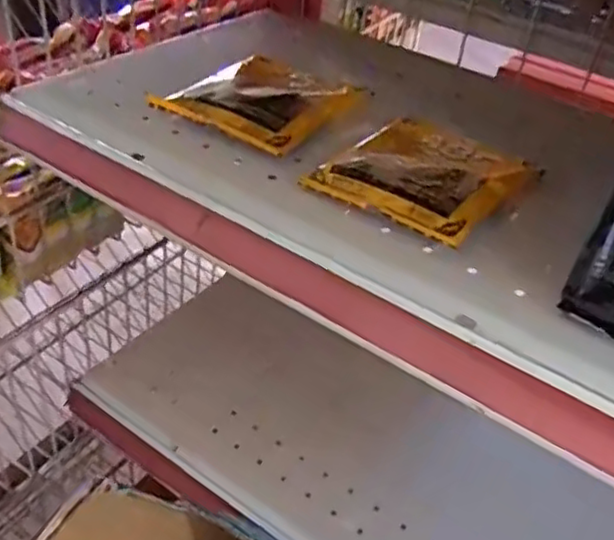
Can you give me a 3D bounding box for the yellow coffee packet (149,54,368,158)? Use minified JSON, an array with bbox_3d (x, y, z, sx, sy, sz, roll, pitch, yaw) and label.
[{"bbox_3d":[-0.025,-0.116,0.442,0.095,0.021,0.119,25,43,23],"label":"yellow coffee packet"}]

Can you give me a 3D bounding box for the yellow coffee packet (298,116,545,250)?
[{"bbox_3d":[0.070,-0.057,0.383,0.094,0.016,0.117,28,44,25],"label":"yellow coffee packet"}]

